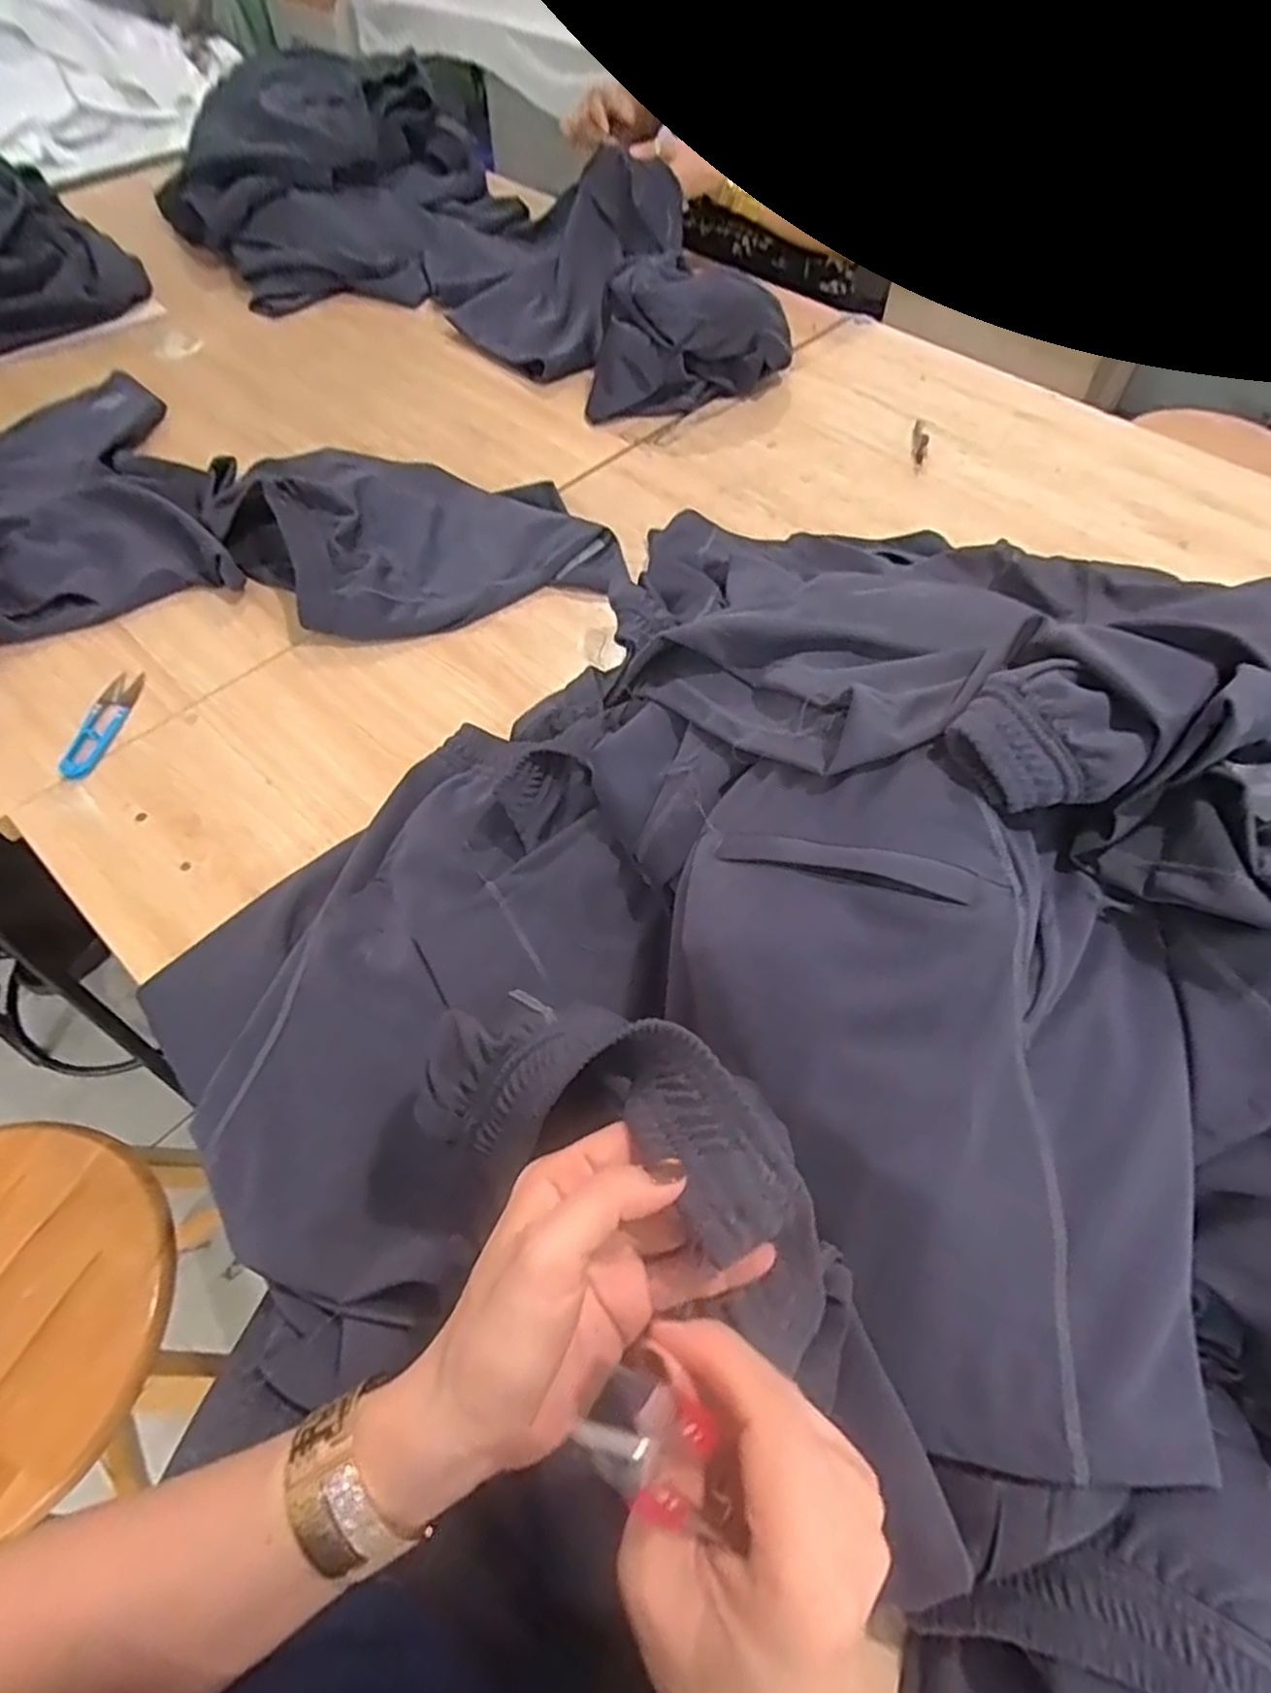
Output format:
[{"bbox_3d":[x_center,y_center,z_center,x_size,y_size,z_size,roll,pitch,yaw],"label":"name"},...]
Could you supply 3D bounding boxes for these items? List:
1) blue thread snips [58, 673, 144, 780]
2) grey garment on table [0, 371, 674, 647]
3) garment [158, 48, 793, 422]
[{"bbox_3d":[-0.458,-0.108,0.659,0.028,0.007,0.116,4,57,3],"label":"blue thread snips"},{"bbox_3d":[-0.403,-0.364,0.790,0.719,0.065,0.392,-1,57,0],"label":"grey garment on table"},{"bbox_3d":[-0.219,-0.804,1.004,0.853,0.188,0.414,40,65,22],"label":"garment"}]

